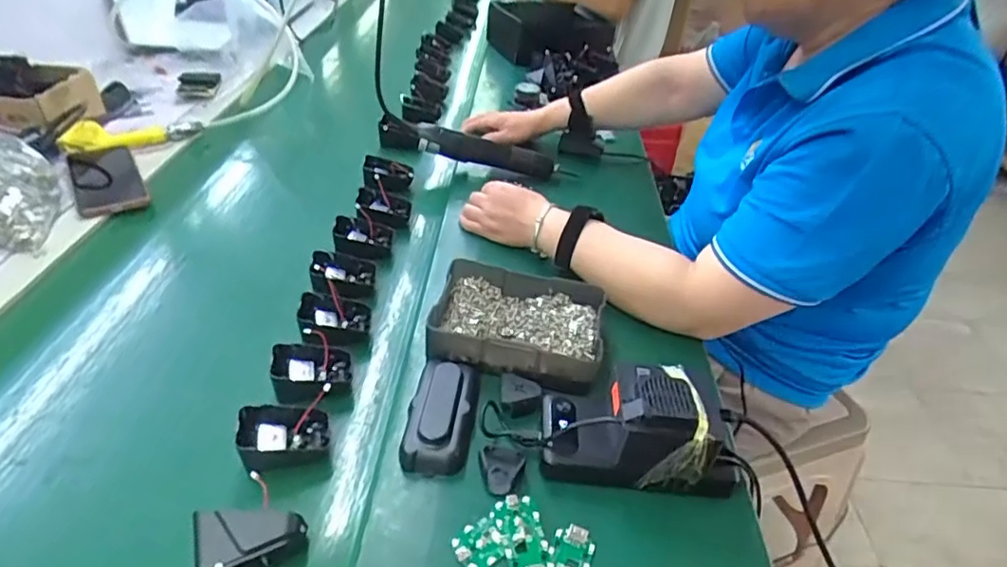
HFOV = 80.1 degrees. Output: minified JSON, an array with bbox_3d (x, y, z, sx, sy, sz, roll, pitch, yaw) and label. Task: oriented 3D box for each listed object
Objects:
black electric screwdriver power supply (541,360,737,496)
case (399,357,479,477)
[{"bbox_3d":[0.107,0.105,0.469,0.146,0.070,0.072,5,38,2],"label":"black electric screwdriver power supply"},{"bbox_3d":[-0.049,0.102,0.497,0.051,0.029,0.112,5,38,2],"label":"case"}]

